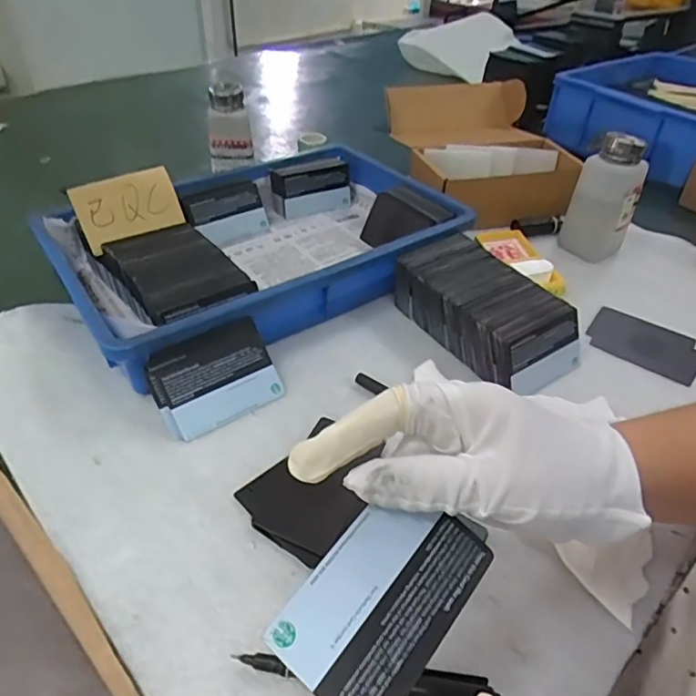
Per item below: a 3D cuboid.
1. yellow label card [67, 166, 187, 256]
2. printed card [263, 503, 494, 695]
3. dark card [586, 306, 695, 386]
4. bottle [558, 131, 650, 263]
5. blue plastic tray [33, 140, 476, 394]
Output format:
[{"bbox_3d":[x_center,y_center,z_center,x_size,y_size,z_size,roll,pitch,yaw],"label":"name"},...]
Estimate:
[{"bbox_3d":[-0.207,-0.133,0.520,0.090,0.057,0.004,-30,31,-25],"label":"yellow label card"},{"bbox_3d":[0.015,0.095,0.212,0.052,0.004,0.082,42,60,7],"label":"printed card"},{"bbox_3d":[0.271,-0.004,0.503,0.094,0.006,0.071,26,49,24],"label":"dark card"},{"bbox_3d":[0.273,-0.157,0.584,0.064,0.137,0.054,21,43,20],"label":"bottle"},{"bbox_3d":[-0.087,-0.103,0.551,0.359,0.072,0.243,-24,47,-30],"label":"blue plastic tray"}]

